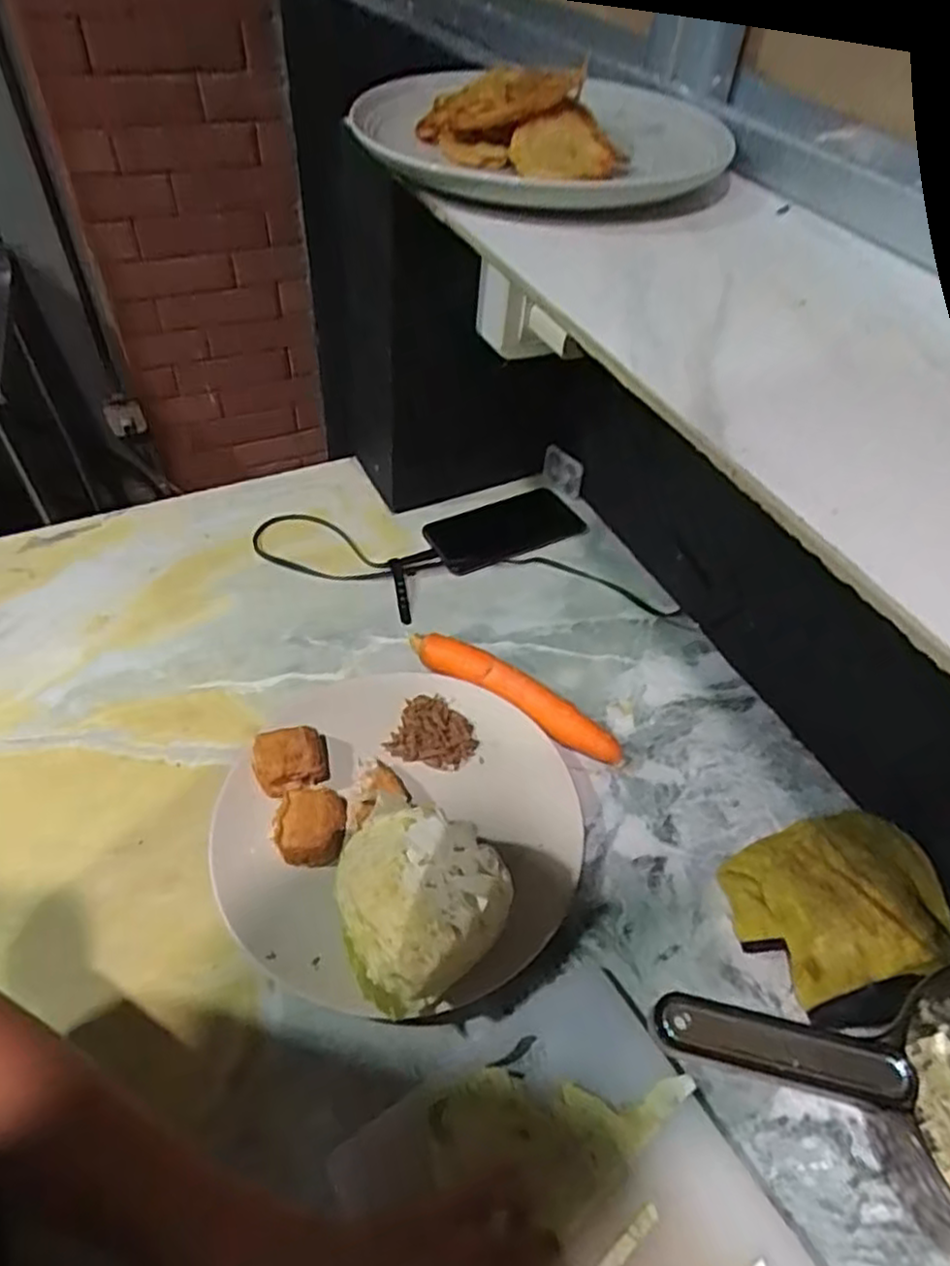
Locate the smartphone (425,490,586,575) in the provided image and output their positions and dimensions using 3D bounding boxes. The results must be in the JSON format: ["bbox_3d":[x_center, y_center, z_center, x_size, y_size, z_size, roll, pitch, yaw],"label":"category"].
[{"bbox_3d":[0.029,-0.106,0.732,0.151,0.008,0.079,-21,53,-20],"label":"smartphone"}]

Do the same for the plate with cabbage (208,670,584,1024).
[{"bbox_3d":[-0.054,0.110,0.497,0.244,0.081,0.231,2,49,-2],"label":"plate with cabbage"}]

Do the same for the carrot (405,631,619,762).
[{"bbox_3d":[0.032,0.052,0.589,0.187,0.028,0.034,26,52,18],"label":"carrot"}]

